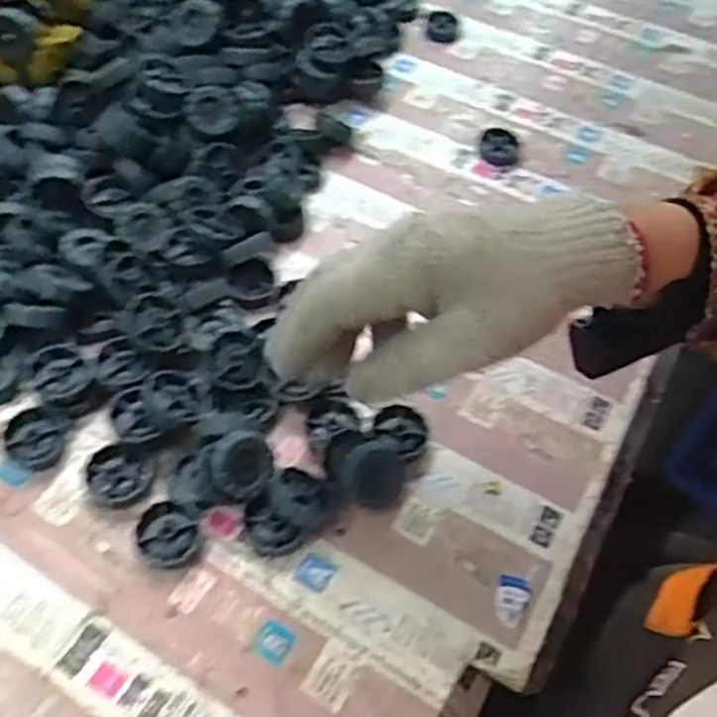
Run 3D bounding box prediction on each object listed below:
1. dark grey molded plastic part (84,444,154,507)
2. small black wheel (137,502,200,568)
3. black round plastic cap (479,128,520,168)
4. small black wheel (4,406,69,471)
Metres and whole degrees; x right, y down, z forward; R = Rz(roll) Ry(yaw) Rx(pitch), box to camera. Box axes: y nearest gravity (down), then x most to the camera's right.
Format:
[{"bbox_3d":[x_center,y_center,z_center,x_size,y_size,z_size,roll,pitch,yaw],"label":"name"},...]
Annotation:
[{"bbox_3d":[-0.142,0.069,0.451,0.036,0.012,0.035,6,57,1],"label":"dark grey molded plastic part"},{"bbox_3d":[-0.109,0.102,0.435,0.035,0.011,0.033,1,57,-2],"label":"small black wheel"},{"bbox_3d":[0.119,-0.177,0.635,0.033,0.007,0.040,21,58,11],"label":"black round plastic cap"},{"bbox_3d":[-0.197,0.049,0.463,0.037,0.012,0.037,1,57,-2],"label":"small black wheel"}]

